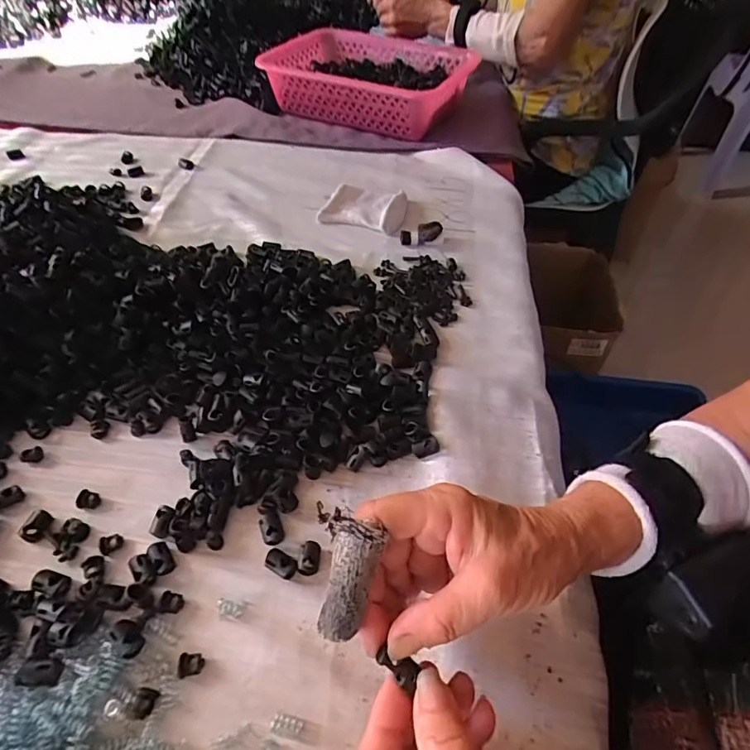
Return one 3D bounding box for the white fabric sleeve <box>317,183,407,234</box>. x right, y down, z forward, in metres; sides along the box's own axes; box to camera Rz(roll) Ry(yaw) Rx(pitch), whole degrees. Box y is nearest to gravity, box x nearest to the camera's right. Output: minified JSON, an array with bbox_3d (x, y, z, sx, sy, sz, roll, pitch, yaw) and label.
[{"bbox_3d":[-0.011,-0.202,0.553,0.092,0.017,0.069,14,51,11],"label":"white fabric sleeve"}]

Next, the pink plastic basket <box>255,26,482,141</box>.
[{"bbox_3d":[-0.018,-0.419,0.679,0.310,0.083,0.135,27,55,20],"label":"pink plastic basket"}]

